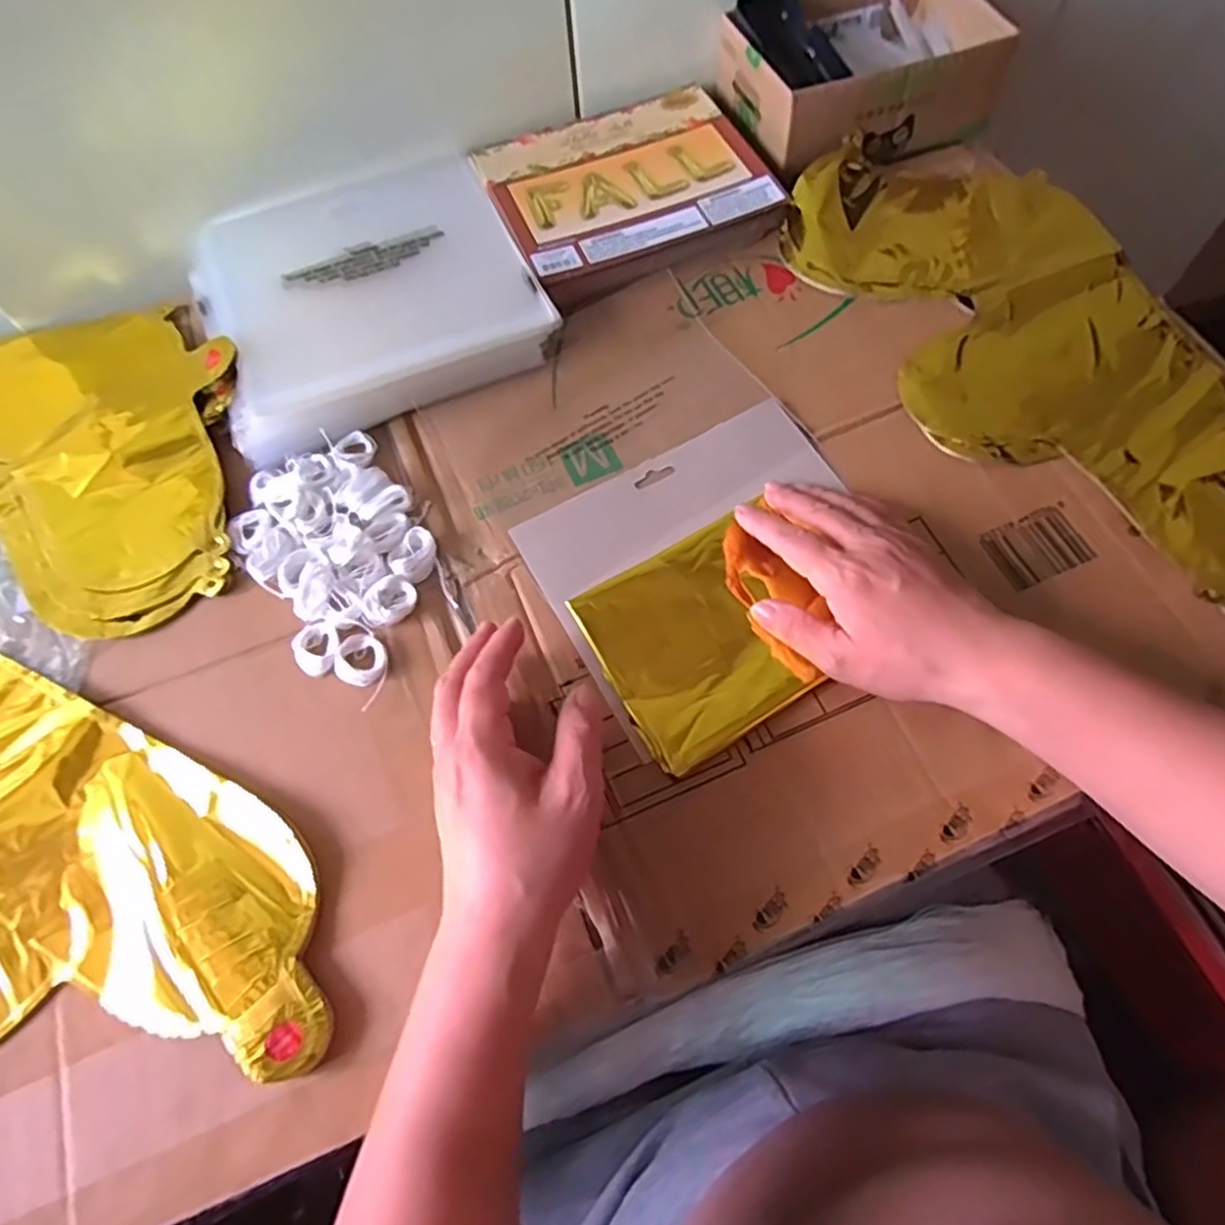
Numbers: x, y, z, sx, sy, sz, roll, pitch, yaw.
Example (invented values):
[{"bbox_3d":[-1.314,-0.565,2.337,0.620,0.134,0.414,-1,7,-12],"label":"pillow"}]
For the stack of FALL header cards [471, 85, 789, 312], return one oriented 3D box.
[{"bbox_3d":[0.009,-0.320,0.551,0.196,0.025,0.168,-27,67,-10],"label":"stack of FALL header cards"}]

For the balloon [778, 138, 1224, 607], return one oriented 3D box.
[{"bbox_3d":[0.286,-0.161,0.469,0.198,0.014,0.431,-21,66,-7],"label":"balloon"}]

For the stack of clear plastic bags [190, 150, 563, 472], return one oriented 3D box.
[{"bbox_3d":[-0.177,-0.234,0.517,0.217,0.027,0.238,-25,67,-8],"label":"stack of clear plastic bags"}]

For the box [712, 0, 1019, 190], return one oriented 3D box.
[{"bbox_3d":[0.190,-0.417,0.565,0.187,0.063,0.145,-22,66,-7],"label":"box"}]

